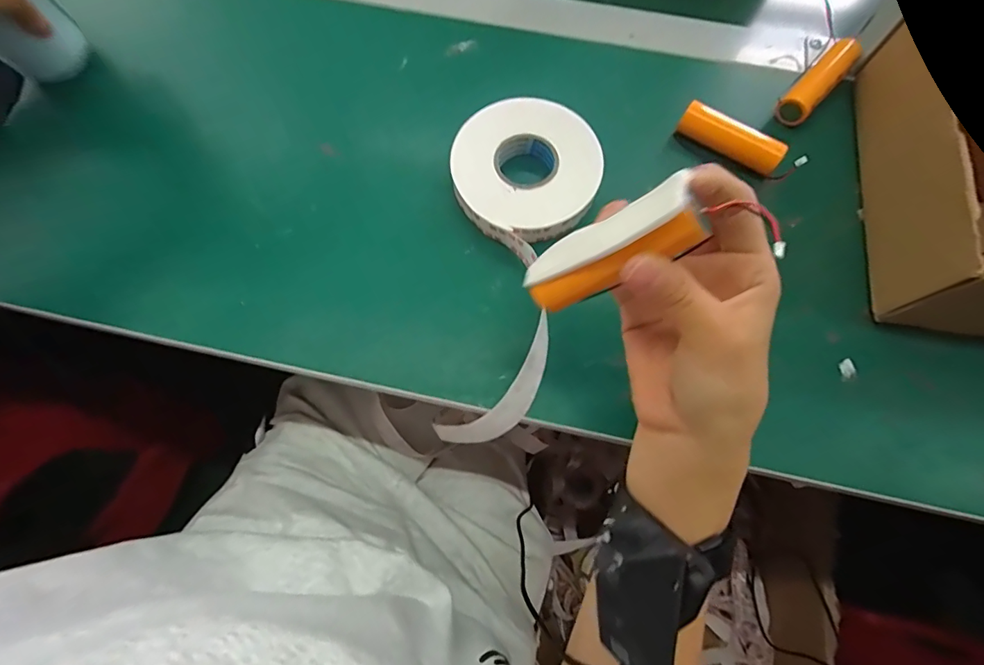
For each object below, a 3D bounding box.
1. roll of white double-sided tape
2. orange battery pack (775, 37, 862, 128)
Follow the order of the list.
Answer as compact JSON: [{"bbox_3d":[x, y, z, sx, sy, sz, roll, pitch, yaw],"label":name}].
[{"bbox_3d":[0.019,-0.047,0.307,0.093,0.032,0.231,3,78,0],"label":"roll of white double-sided tape"},{"bbox_3d":[0.238,-0.183,0.340,0.021,0.019,0.076,42,76,12],"label":"orange battery pack"}]

